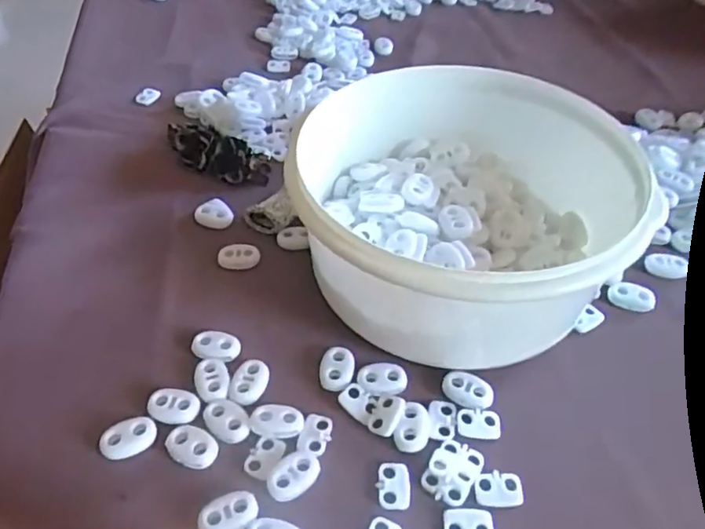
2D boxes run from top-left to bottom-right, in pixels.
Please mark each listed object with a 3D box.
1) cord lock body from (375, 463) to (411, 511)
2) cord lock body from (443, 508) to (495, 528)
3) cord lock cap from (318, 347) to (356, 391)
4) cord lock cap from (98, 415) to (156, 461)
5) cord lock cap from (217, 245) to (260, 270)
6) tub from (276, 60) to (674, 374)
[{"bbox_3d":[0.017,0.089,0.231,0.013,0.004,0.019,3,46,2],"label":"cord lock body"},{"bbox_3d":[0.045,0.099,0.220,0.019,0.004,0.013,0,46,0],"label":"cord lock body"},{"bbox_3d":[-0.007,0.048,0.265,0.016,0.005,0.021,8,47,7],"label":"cord lock cap"},{"bbox_3d":[-0.095,0.073,0.242,0.023,0.006,0.015,-14,48,-13],"label":"cord lock cap"},{"bbox_3d":[-0.062,-0.004,0.316,0.022,0.007,0.013,-7,47,-7],"label":"cord lock cap"},{"bbox_3d":[0.054,-0.024,0.287,0.145,0.076,0.151,0,46,0],"label":"tub"}]

